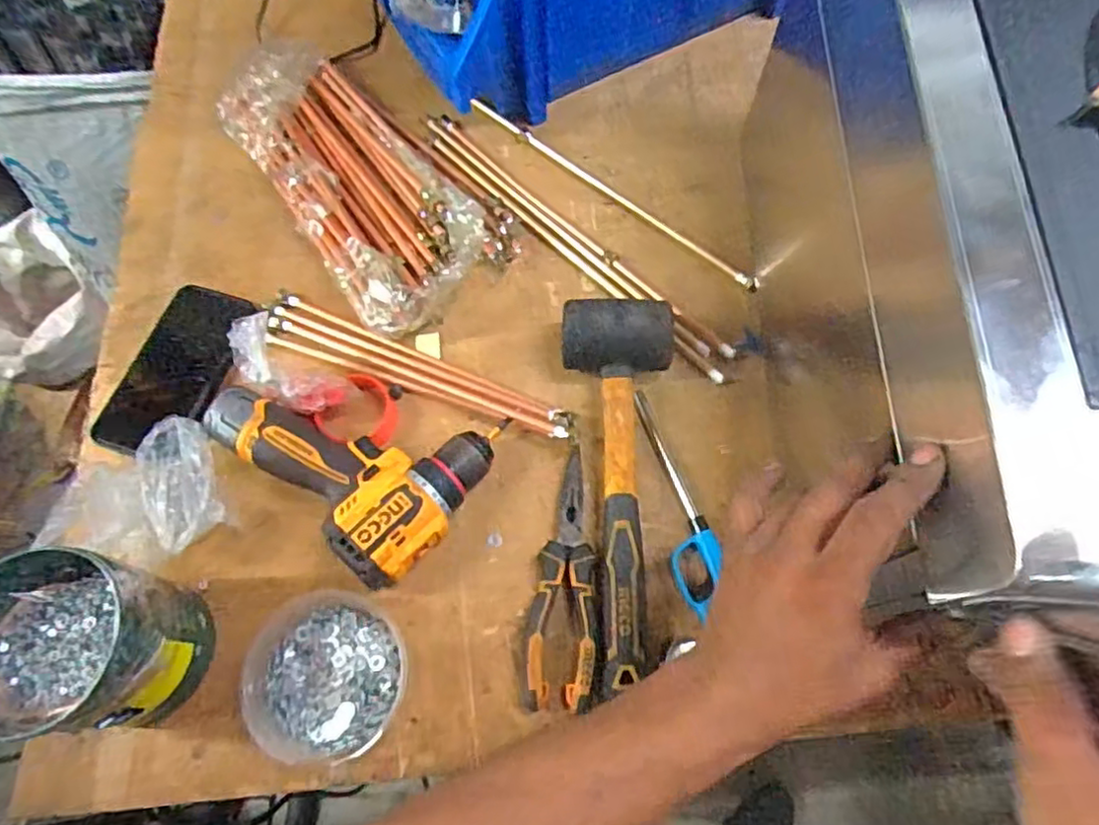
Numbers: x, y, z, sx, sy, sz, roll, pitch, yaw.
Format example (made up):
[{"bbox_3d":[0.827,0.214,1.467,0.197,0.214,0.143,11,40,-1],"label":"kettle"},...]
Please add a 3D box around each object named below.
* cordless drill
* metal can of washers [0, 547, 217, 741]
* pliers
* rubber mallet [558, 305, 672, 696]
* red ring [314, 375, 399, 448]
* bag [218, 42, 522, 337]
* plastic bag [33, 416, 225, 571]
[{"bbox_3d":[-0.161,0.027,0.550,0.206,0.058,0.148,32,71,13],"label":"cordless drill"},{"bbox_3d":[-0.312,0.158,0.457,0.110,0.123,0.106,6,67,3],"label":"metal can of washers"},{"bbox_3d":[0.015,0.128,0.528,0.050,0.023,0.194,5,67,2],"label":"pliers"},{"bbox_3d":[0.060,0.051,0.527,0.097,0.057,0.313,-1,67,0],"label":"rubber mallet"},{"bbox_3d":[-0.160,-0.001,0.572,0.062,0.027,0.065,0,67,0],"label":"red ring"},{"bbox_3d":[-0.191,-0.248,0.670,0.172,0.050,0.377,-34,71,-13],"label":"bag"},{"bbox_3d":[-0.320,0.061,0.522,0.110,0.054,0.109,-10,68,-4],"label":"plastic bag"}]

